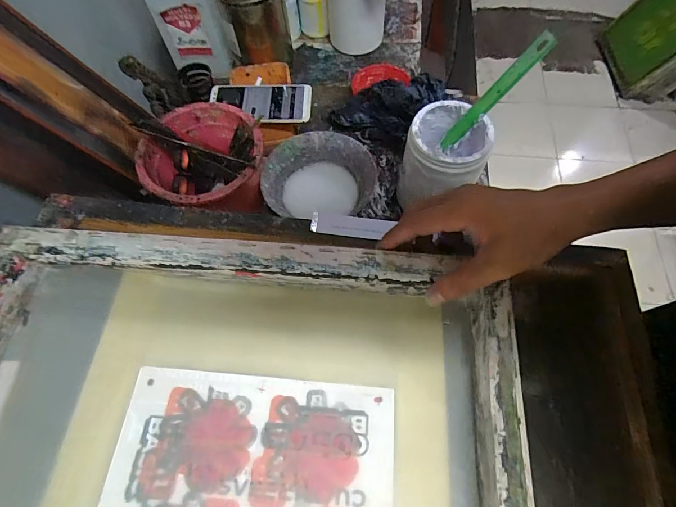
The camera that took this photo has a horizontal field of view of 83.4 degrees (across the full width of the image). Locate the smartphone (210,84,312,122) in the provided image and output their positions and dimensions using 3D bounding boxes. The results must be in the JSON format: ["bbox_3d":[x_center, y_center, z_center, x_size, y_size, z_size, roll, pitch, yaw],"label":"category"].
[{"bbox_3d":[-0.121,-0.235,0.589,0.163,0.015,0.071,0,68,7],"label":"smartphone"}]

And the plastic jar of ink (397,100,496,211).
[{"bbox_3d":[0.135,-0.119,0.509,0.094,0.141,0.103,-1,65,1],"label":"plastic jar of ink"}]

